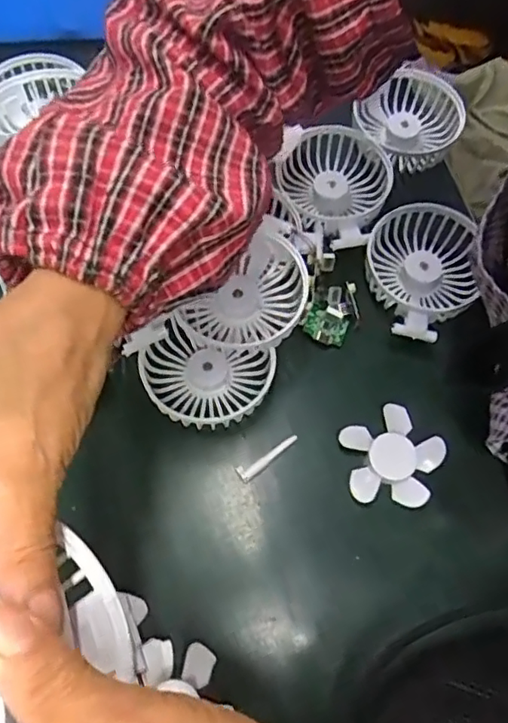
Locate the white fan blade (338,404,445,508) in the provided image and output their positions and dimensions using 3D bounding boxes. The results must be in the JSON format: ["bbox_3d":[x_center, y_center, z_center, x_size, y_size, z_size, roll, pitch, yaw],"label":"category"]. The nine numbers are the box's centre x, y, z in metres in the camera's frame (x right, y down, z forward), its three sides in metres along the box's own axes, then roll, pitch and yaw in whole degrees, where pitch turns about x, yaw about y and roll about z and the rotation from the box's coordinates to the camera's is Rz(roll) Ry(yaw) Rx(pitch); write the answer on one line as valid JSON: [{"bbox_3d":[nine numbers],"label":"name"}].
[{"bbox_3d":[0.095,0.065,0.391,0.065,0.015,0.066,0,70,0],"label":"white fan blade"}]

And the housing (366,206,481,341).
[{"bbox_3d":[0.129,-0.066,0.434,0.081,0.033,0.108,-1,70,0],"label":"housing"}]

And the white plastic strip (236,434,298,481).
[{"bbox_3d":[0.009,0.064,0.387,0.047,0.009,0.011,-36,74,-12],"label":"white plastic strip"}]

